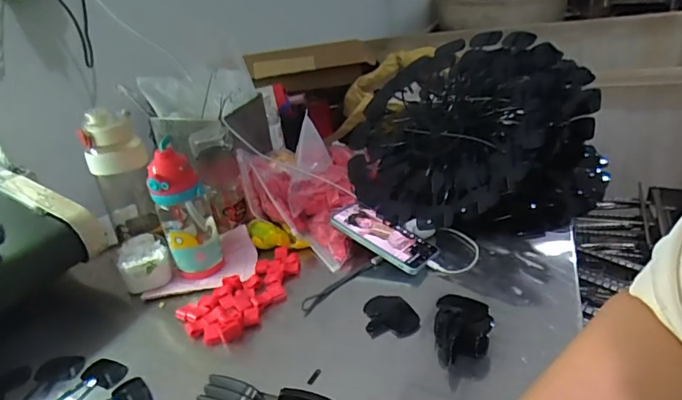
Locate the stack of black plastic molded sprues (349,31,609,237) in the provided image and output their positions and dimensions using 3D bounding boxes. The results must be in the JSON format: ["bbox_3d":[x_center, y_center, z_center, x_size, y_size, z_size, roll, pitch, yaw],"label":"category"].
[{"bbox_3d":[0.217,-0.116,0.813,0.320,0.241,0.323,-24,33,-28],"label":"stack of black plastic molded sprues"}]

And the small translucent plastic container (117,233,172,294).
[{"bbox_3d":[-0.308,0.098,0.765,0.072,0.059,0.071,-17,31,-18],"label":"small translucent plastic container"}]

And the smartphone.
[{"bbox_3d":[0.064,0.052,0.735,0.165,0.015,0.076,31,45,27],"label":"smartphone"}]

